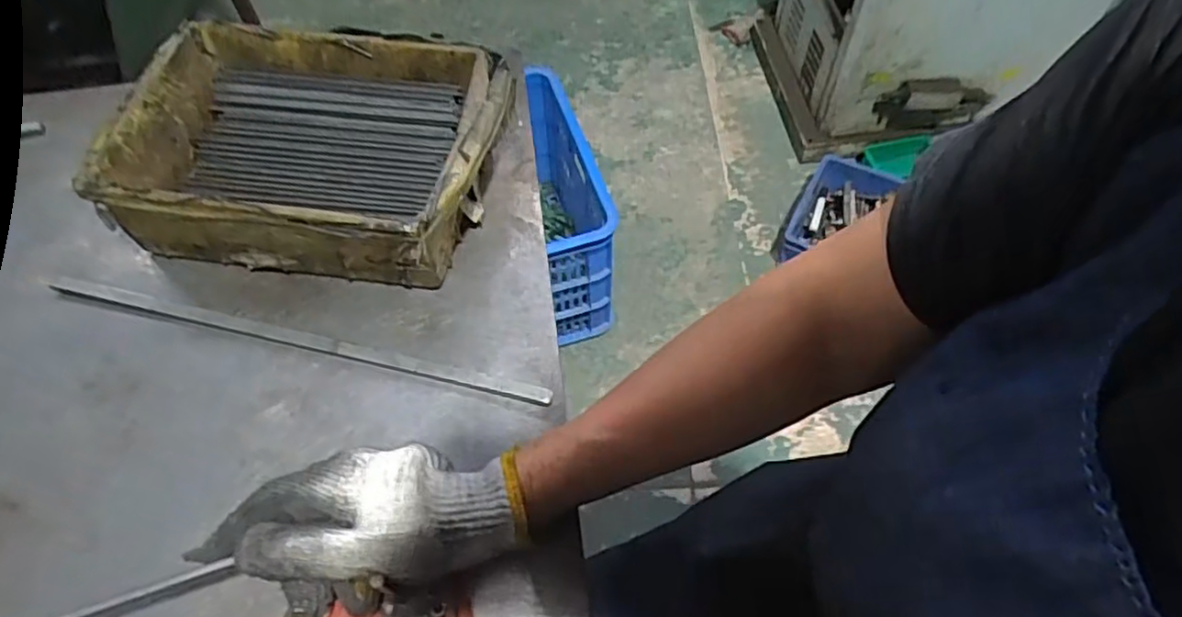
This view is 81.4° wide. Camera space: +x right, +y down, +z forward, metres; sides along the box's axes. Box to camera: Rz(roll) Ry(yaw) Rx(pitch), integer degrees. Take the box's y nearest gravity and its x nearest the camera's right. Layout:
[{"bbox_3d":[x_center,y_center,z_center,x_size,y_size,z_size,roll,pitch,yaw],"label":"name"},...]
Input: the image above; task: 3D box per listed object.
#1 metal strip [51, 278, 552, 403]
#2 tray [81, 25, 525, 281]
[{"bbox_3d":[-0.203,0.019,0.458,0.359,0.008,0.011,11,58,9],"label":"metal strip"},{"bbox_3d":[-0.195,-0.110,0.499,0.254,0.078,0.178,9,57,7],"label":"tray"}]

